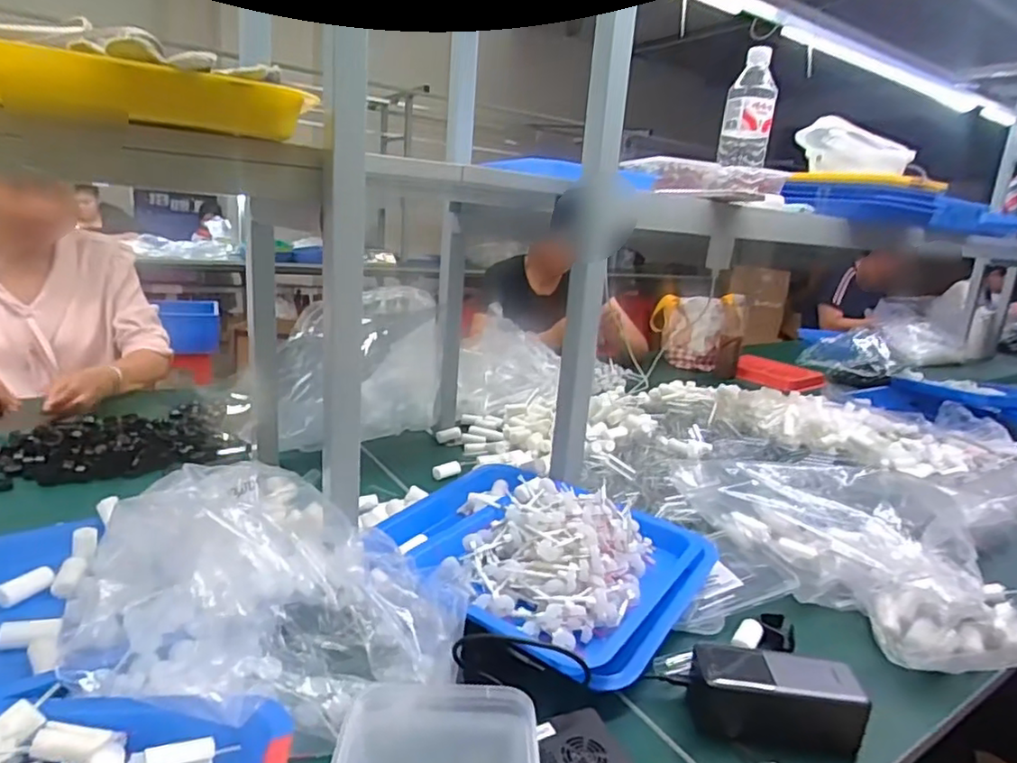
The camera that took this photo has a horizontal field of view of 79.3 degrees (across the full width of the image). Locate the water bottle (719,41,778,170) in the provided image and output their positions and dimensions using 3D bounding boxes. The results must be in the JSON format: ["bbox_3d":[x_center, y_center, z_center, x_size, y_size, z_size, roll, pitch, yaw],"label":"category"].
[{"bbox_3d":[0.356,-0.402,0.910,0.064,0.154,0.053,7,15,7],"label":"water bottle"}]

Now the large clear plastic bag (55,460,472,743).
[{"bbox_3d":[-0.210,0.174,0.520,0.266,0.120,0.258,-8,20,-41],"label":"large clear plastic bag"}]

